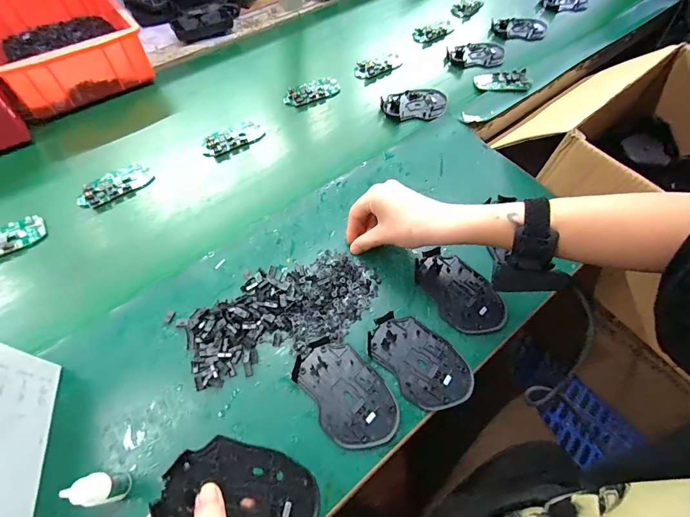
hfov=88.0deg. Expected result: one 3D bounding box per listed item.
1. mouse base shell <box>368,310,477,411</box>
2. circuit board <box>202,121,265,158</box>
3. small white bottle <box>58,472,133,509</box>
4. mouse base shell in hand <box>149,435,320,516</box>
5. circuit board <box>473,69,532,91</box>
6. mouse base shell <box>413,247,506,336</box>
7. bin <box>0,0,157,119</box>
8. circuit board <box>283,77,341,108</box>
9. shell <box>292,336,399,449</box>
[{"bbox_3d":[0.079,0.106,0.380,0.071,0.012,0.112,-39,68,-21],"label":"mouse base shell"},{"bbox_3d":[-0.172,-0.185,0.550,0.093,0.016,0.044,-31,65,-18],"label":"circuit board"},{"bbox_3d":[-0.197,0.186,0.289,0.017,0.066,0.022,3,60,0],"label":"small white bottle"},{"bbox_3d":[-0.076,0.179,0.267,0.112,0.014,0.068,27,62,-11],"label":"mouse base shell in hand"},{"bbox_3d":[0.277,-0.311,0.626,0.088,0.014,0.045,4,60,0],"label":"circuit board"},{"bbox_3d":[0.135,0.035,0.423,0.072,0.010,0.114,-25,64,-15],"label":"mouse base shell"},{"bbox_3d":[-0.480,-0.371,0.600,0.202,0.089,0.289,-35,67,-20],"label":"bin"},{"bbox_3d":[-0.057,-0.282,0.610,0.098,0.017,0.042,-25,64,-15],"label":"circuit board"},{"bbox_3d":[0.001,0.134,0.361,0.070,0.007,0.112,-33,66,-19],"label":"shell"}]

